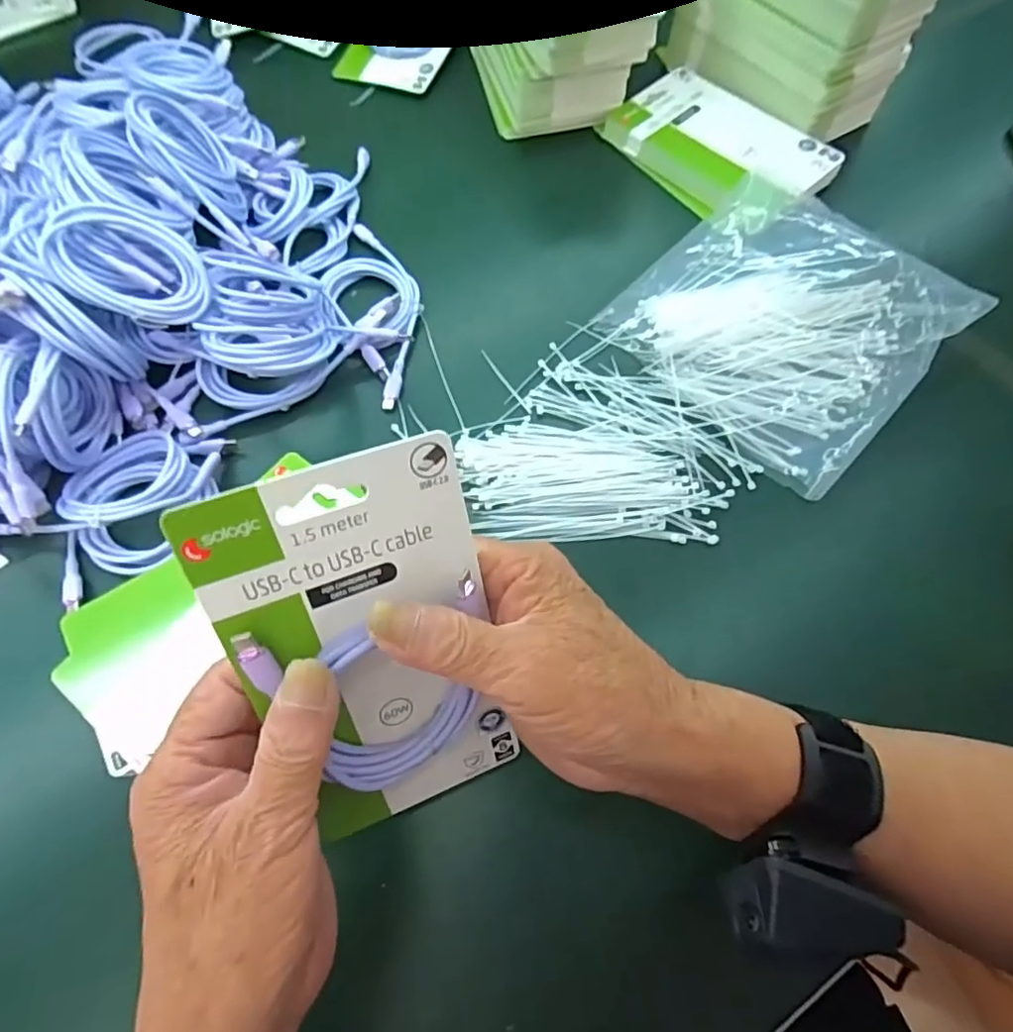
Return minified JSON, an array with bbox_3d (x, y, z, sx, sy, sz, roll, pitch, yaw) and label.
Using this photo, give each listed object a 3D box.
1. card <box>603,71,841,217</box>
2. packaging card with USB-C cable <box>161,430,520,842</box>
[{"bbox_3d":[0.182,-0.321,0.531,0.118,0.023,0.183,-38,70,-16],"label":"card"},{"bbox_3d":[-0.050,0.063,0.248,0.096,0.179,0.021,-18,32,-14],"label":"packaging card with USB-C cable"}]

